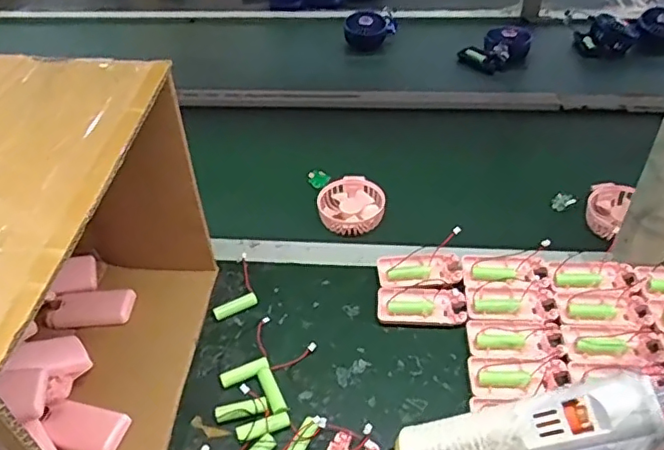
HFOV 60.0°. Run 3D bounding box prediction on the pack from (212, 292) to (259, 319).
[{"bbox_3d":[-0.108,0.090,0.648,0.052,0.011,0.016,-25,48,-22],"label":"pack"}]

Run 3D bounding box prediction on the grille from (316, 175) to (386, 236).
[{"bbox_3d":[0.025,-0.027,0.793,0.089,0.029,0.088,-18,46,-16],"label":"grille"}]

